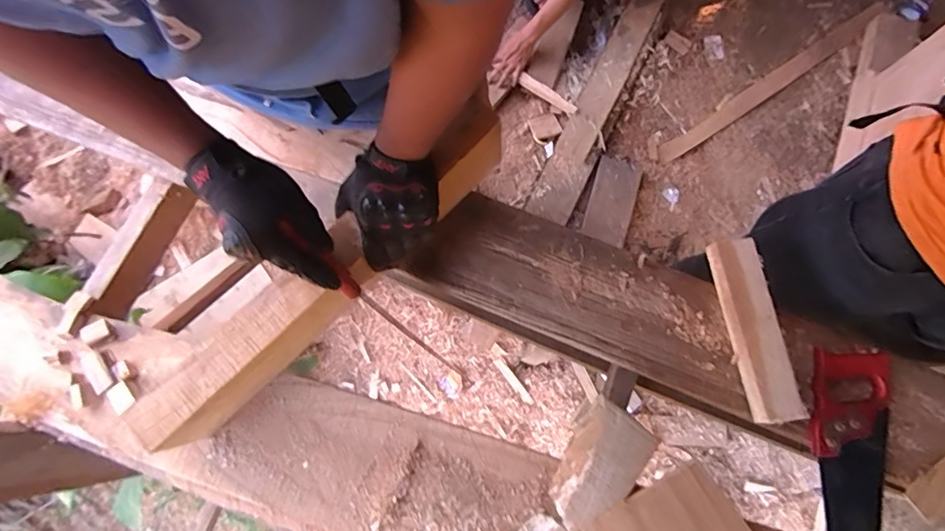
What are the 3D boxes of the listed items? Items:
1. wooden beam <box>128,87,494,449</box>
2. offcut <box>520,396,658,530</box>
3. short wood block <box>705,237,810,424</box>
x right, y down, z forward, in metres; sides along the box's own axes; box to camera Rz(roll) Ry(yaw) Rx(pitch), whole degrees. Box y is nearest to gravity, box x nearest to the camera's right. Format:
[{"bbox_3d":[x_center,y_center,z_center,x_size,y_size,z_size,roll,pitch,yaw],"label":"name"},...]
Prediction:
[{"bbox_3d":[-0.169,0.010,0.631,0.562,0.124,0.062,-43,80,-8],"label":"wooden beam"},{"bbox_3d":[0.113,0.308,0.594,0.083,0.030,0.285,36,81,8],"label":"offcut"},{"bbox_3d":[0.371,0.080,0.641,0.057,0.035,0.237,-10,78,-1],"label":"short wood block"}]

